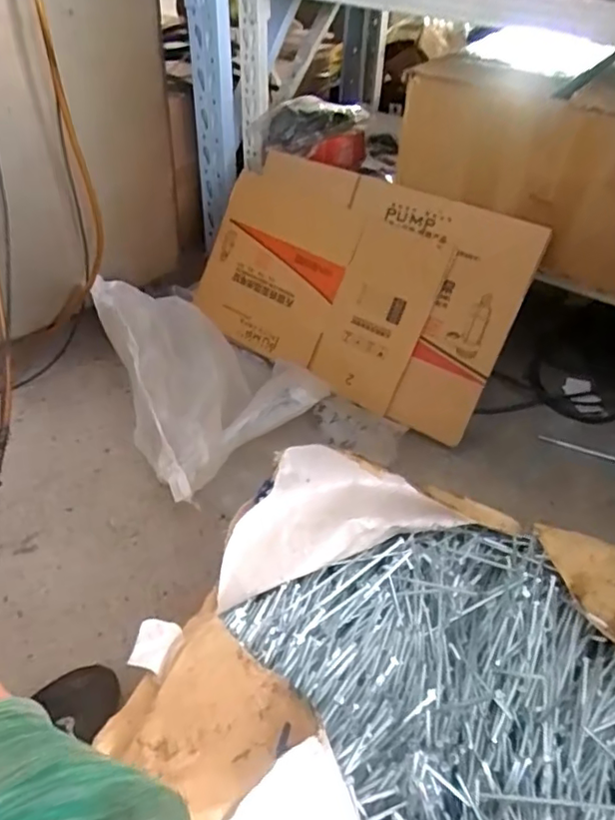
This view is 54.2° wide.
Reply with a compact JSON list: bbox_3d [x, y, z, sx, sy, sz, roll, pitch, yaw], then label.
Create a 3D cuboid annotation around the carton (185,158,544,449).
[{"bbox_3d":[0.068,-0.228,1.087,0.590,0.365,0.026,27,17,23],"label":"carton"}]

